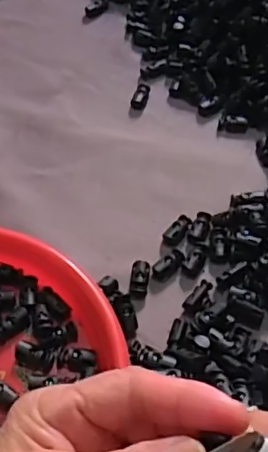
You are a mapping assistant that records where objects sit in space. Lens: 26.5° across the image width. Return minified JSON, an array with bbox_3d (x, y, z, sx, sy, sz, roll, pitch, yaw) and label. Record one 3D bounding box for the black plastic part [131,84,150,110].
[{"bbox_3d":[0.007,-0.128,0.555,0.014,0.008,0.032,11,56,9],"label":"black plastic part"}]

